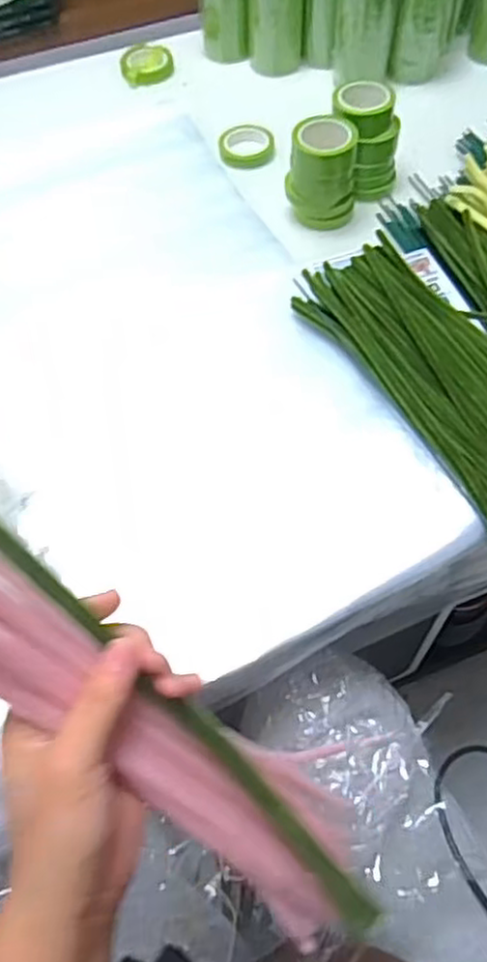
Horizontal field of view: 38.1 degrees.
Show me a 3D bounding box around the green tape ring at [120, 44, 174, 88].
[{"bbox_3d":[-0.117,-0.505,0.853,0.062,0.017,0.052,-19,61,-8],"label":"green tape ring"}]

